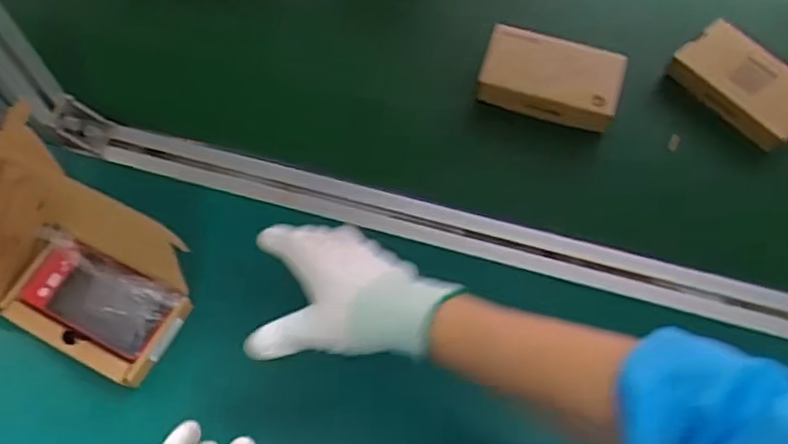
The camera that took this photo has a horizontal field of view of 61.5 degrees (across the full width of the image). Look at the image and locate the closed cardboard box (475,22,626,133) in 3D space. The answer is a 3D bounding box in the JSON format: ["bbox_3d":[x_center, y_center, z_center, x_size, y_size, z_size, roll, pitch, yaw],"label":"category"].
[{"bbox_3d":[0.162,-0.149,0.684,0.140,0.031,0.085,20,66,8],"label":"closed cardboard box"}]

